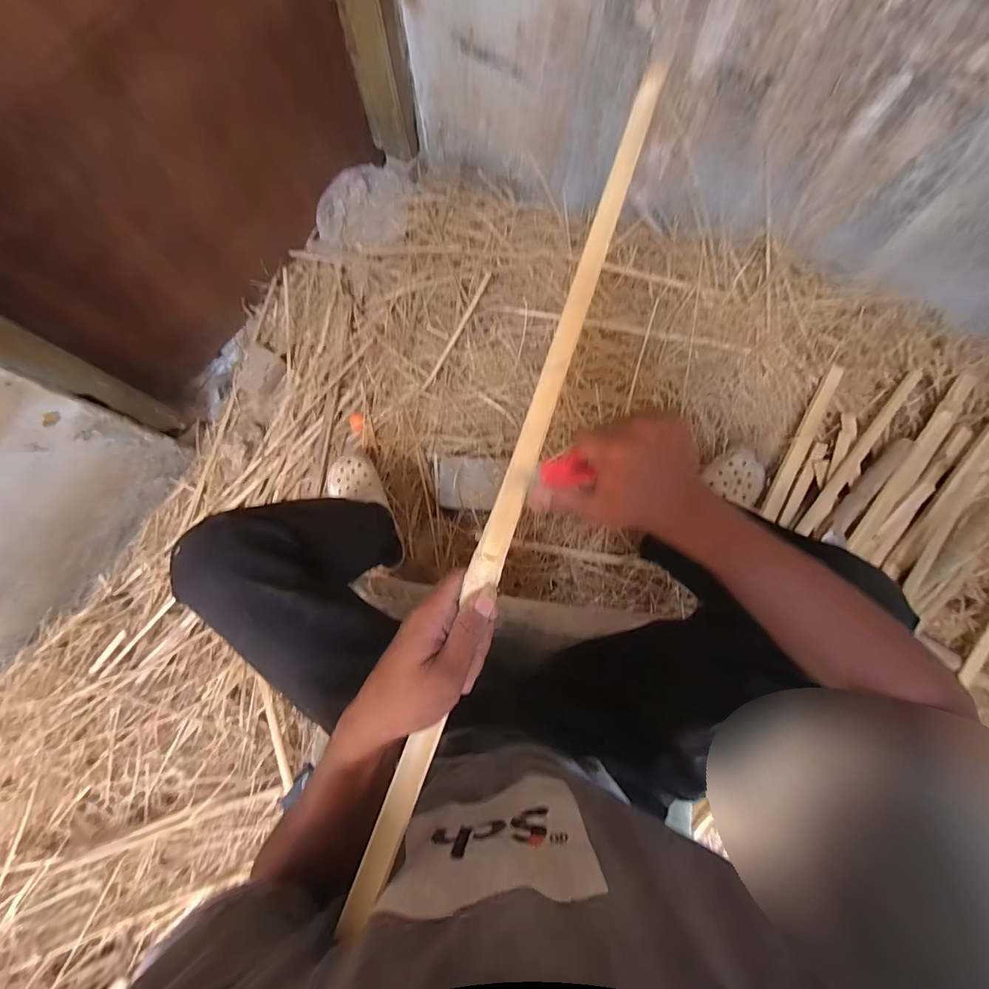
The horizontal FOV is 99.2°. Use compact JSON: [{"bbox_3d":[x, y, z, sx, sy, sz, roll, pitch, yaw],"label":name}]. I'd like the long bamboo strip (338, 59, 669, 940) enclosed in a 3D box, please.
[{"bbox_3d":[0.024,-0.034,0.313,0.022,0.015,0.660,19,83,4],"label":"long bamboo strip"}]

